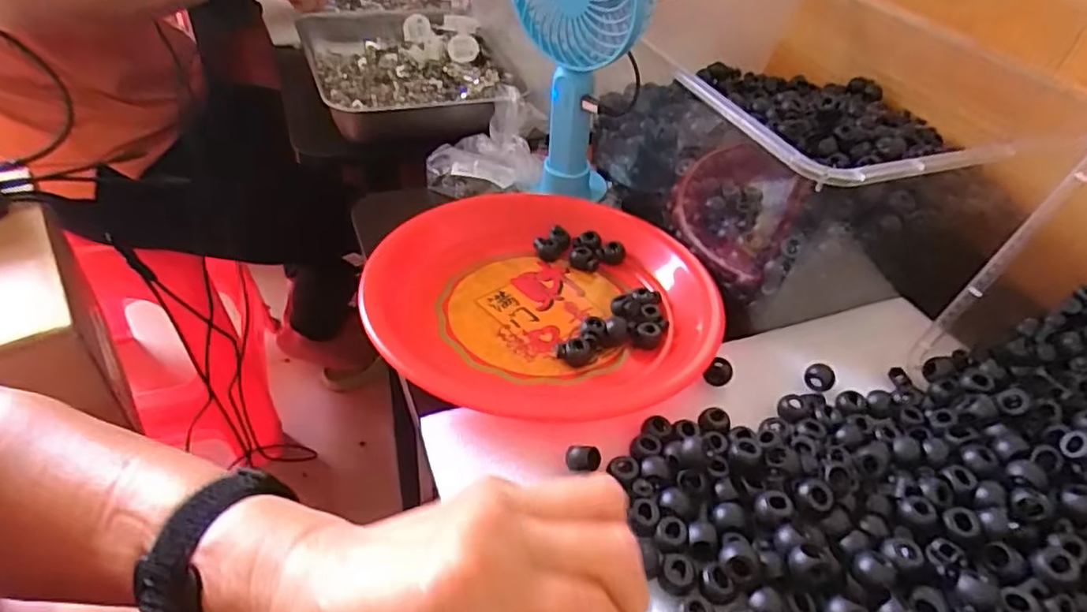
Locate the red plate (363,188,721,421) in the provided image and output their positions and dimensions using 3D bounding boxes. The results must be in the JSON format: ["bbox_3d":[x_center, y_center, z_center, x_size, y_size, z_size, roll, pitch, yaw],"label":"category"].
[{"bbox_3d":[0.003,-0.008,0.414,0.217,0.042,0.221,0,46,0],"label":"red plate"}]

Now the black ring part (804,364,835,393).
[{"bbox_3d":[0.173,0.045,0.387,0.017,0.014,0.015,29,53,25],"label":"black ring part"}]

